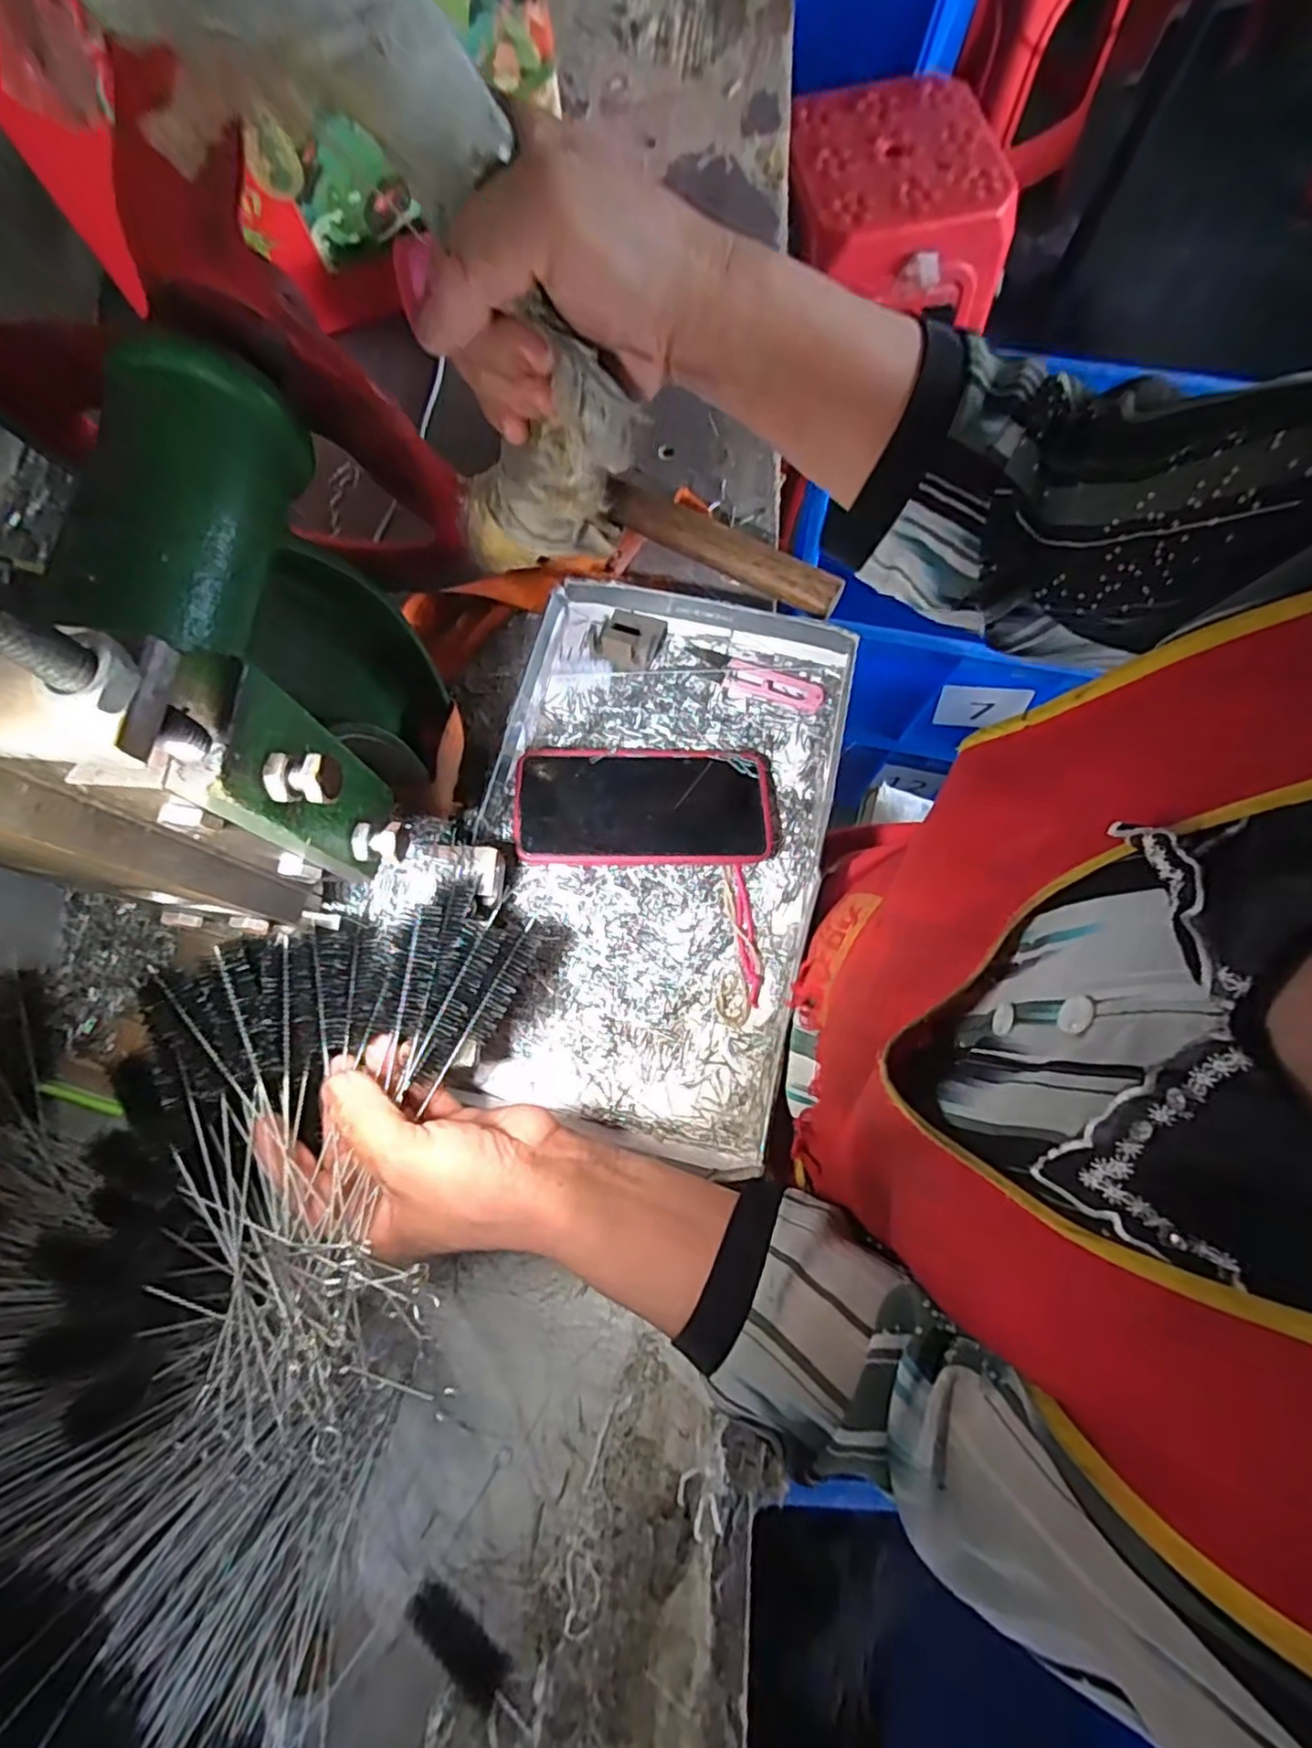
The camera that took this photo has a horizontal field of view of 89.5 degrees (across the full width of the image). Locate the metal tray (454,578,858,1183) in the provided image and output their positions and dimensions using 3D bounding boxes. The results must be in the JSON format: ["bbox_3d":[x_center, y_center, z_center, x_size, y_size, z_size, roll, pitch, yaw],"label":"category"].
[{"bbox_3d":[-0.004,-0.019,0.422,0.211,0.037,0.346,13,76,5],"label":"metal tray"}]

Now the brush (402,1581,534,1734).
[{"bbox_3d":[-0.092,0.383,0.320,0.077,0.017,0.019,38,79,11],"label":"brush"}]

